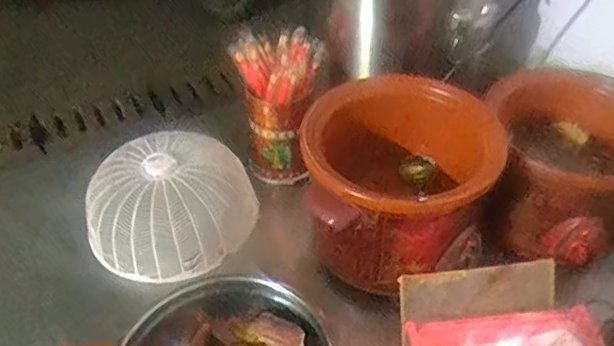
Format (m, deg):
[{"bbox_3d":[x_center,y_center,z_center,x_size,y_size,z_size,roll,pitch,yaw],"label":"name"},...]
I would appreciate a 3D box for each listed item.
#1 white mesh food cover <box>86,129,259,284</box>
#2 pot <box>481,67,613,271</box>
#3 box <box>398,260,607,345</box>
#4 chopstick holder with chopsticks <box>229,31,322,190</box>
[{"bbox_3d":[-0.200,0.045,0.794,0.205,0.099,0.198,24,49,23],"label":"white mesh food cover"},{"bbox_3d":[0.336,-0.011,0.762,0.209,0.165,0.221,-1,44,1],"label":"pot"},{"bbox_3d":[0.221,0.192,0.659,0.207,0.073,0.152,-6,45,-5],"label":"box"},{"bbox_3d":[-0.040,-0.097,0.871,0.131,0.207,0.111,-3,44,-2],"label":"chopstick holder with chopsticks"}]

